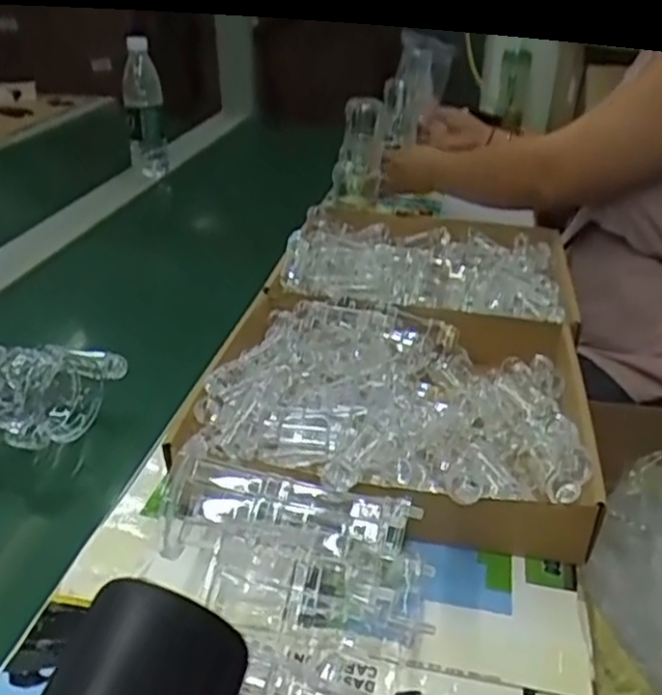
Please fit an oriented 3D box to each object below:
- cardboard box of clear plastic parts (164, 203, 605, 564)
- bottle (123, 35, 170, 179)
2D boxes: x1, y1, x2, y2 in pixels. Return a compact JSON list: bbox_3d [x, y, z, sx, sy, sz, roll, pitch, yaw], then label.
[{"bbox_3d":[0.087,-0.028,0.748,0.320,0.067,0.601,7,30,12],"label":"cardboard box of clear plastic parts"},{"bbox_3d":[-0.333,-0.424,1.294,0.065,0.228,0.061,-7,30,-14],"label":"bottle"}]

